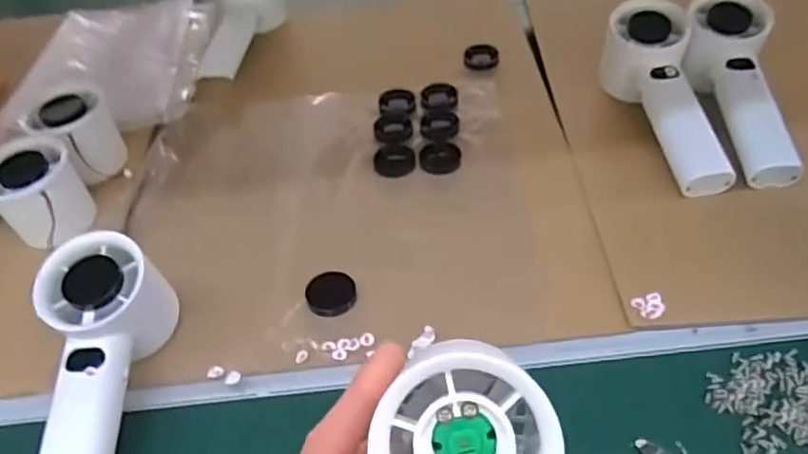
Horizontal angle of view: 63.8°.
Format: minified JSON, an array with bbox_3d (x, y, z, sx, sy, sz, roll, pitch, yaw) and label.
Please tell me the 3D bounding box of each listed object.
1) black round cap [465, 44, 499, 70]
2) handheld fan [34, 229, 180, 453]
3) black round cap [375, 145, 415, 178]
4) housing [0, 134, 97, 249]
[{"bbox_3d":[0.066,-0.145,0.552,0.029,0.010,0.029,2,47,5],"label":"black round cap"},{"bbox_3d":[-0.160,0.084,0.335,0.058,0.048,0.161,-1,66,2],"label":"handheld fan"},{"bbox_3d":[-0.007,-0.050,0.472,0.030,0.004,0.034,-1,47,3],"label":"black round cap"},{"bbox_3d":[-0.233,-0.021,0.418,0.053,0.051,0.062,-34,54,-25],"label":"housing"}]

